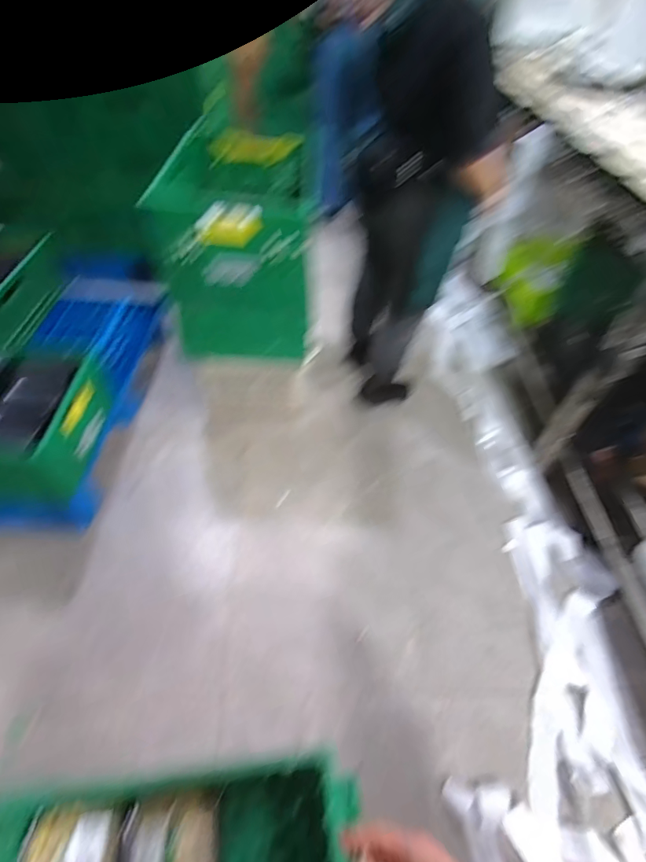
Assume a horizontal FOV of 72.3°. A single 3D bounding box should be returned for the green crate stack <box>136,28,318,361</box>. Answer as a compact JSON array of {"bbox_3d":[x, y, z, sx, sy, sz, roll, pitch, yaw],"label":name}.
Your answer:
[{"bbox_3d":[-0.236,-0.602,1.413,0.476,0.449,0.673,3,50,-3],"label":"green crate stack"}]

